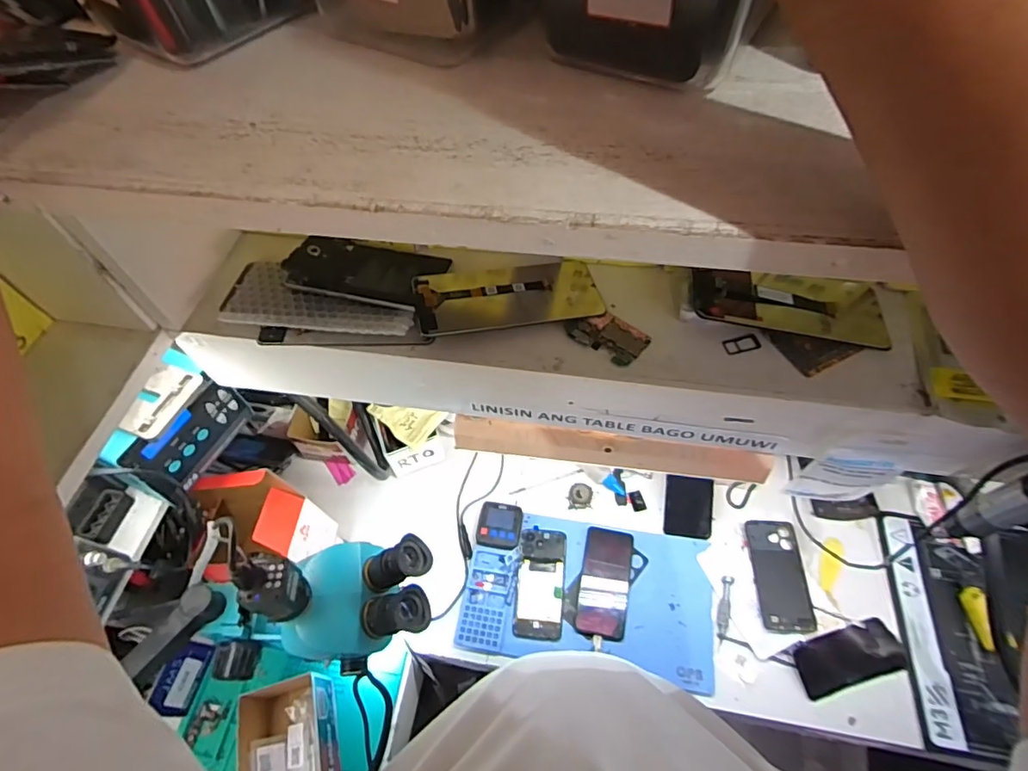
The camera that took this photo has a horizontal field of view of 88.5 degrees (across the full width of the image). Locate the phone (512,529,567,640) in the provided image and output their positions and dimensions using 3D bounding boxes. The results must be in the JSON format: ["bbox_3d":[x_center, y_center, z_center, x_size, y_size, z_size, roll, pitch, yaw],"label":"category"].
[{"bbox_3d":[0.043,0.309,0.836,0.073,0.016,0.162,3,58,6],"label":"phone"}]

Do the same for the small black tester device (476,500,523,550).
[{"bbox_3d":[-0.023,0.233,0.884,0.068,0.027,0.075,8,58,8],"label":"small black tester device"}]

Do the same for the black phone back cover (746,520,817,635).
[{"bbox_3d":[0.421,0.298,0.834,0.078,0.010,0.171,2,53,5],"label":"black phone back cover"}]

